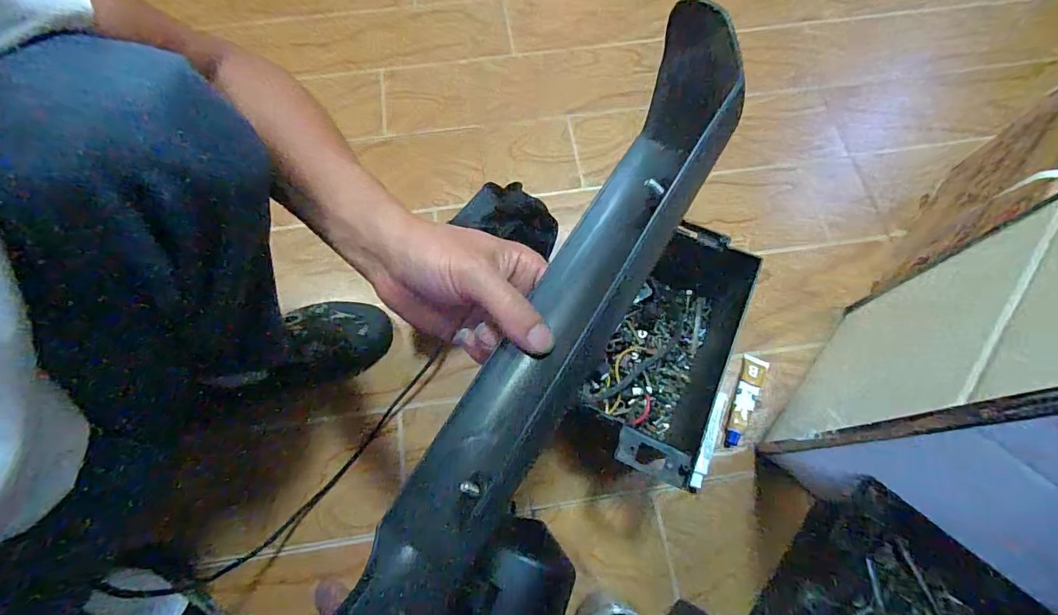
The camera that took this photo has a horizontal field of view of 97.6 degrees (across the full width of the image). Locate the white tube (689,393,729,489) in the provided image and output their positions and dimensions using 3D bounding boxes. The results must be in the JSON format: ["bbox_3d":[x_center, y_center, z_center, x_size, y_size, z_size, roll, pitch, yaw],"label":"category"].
[{"bbox_3d":[0.228,0.166,0.585,0.019,0.012,0.125,21,70,8],"label":"white tube"}]

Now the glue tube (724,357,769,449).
[{"bbox_3d":[0.285,0.123,0.607,0.032,0.024,0.127,23,75,7],"label":"glue tube"}]

